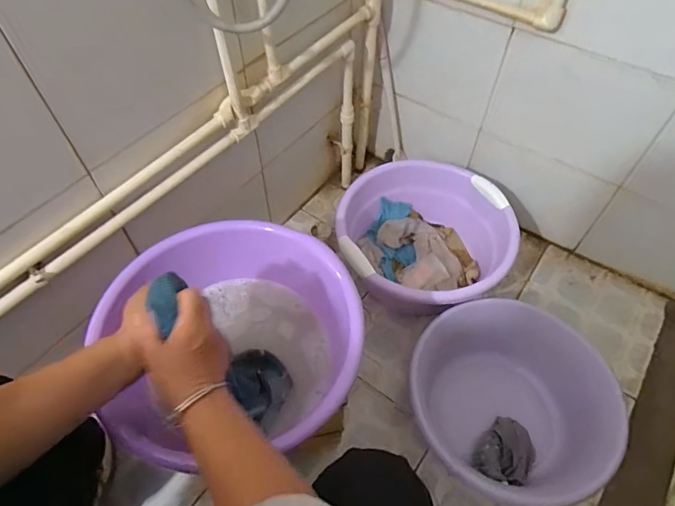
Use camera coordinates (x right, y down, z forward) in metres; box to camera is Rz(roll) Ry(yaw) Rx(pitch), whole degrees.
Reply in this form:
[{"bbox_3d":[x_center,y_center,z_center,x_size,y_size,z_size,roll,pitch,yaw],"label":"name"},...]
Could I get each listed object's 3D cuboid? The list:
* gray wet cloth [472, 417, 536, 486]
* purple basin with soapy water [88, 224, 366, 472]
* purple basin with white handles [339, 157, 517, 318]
[{"bbox_3d":[0.312,0.370,0.851,0.096,0.041,0.135,32,59,21],"label":"gray wet cloth"},{"bbox_3d":[-0.139,0.129,0.681,0.342,0.139,0.350,0,53,0],"label":"purple basin with soapy water"},{"bbox_3d":[0.196,-0.024,1.080,0.376,0.194,0.389,0,53,0],"label":"purple basin with white handles"}]

